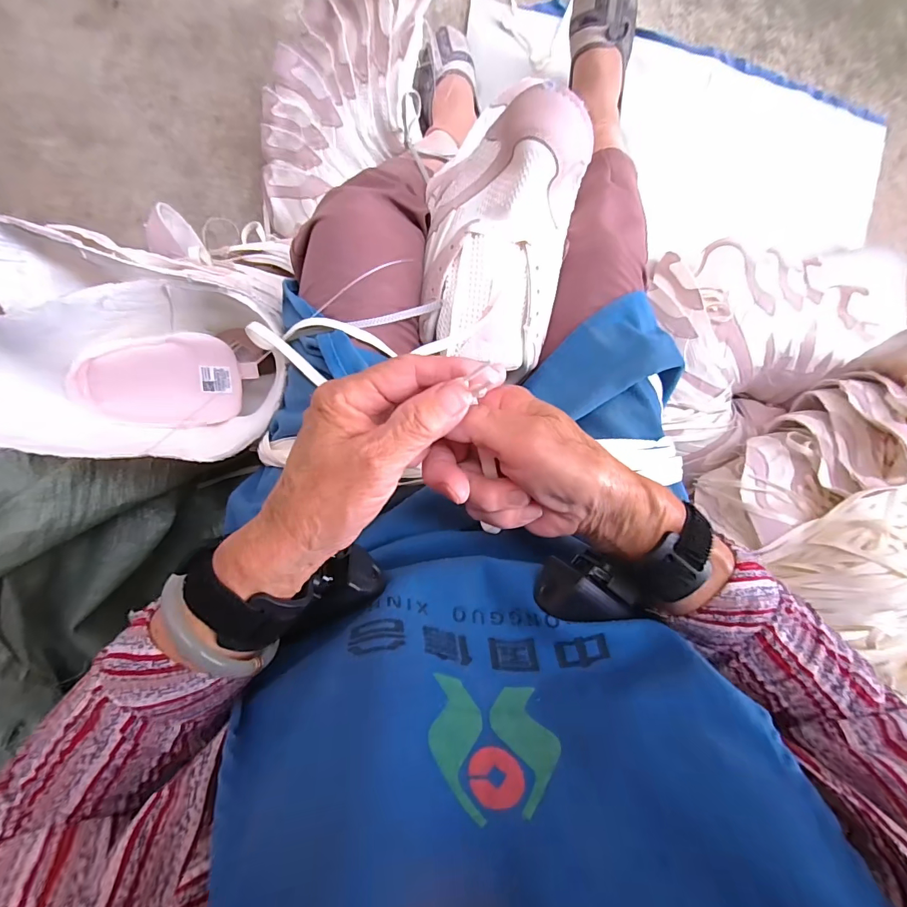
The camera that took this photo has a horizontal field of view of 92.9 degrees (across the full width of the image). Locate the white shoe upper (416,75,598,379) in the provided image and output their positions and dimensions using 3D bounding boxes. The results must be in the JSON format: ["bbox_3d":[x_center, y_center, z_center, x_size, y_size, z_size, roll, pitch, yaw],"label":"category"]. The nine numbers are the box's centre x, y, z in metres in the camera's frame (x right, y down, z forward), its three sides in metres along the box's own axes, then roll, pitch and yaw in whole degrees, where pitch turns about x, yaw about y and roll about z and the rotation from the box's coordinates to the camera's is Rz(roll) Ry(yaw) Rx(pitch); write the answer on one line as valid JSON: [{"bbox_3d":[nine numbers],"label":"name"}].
[{"bbox_3d":[0.039,-0.163,0.342,0.119,0.092,0.200,4,99,-8],"label":"white shoe upper"}]

